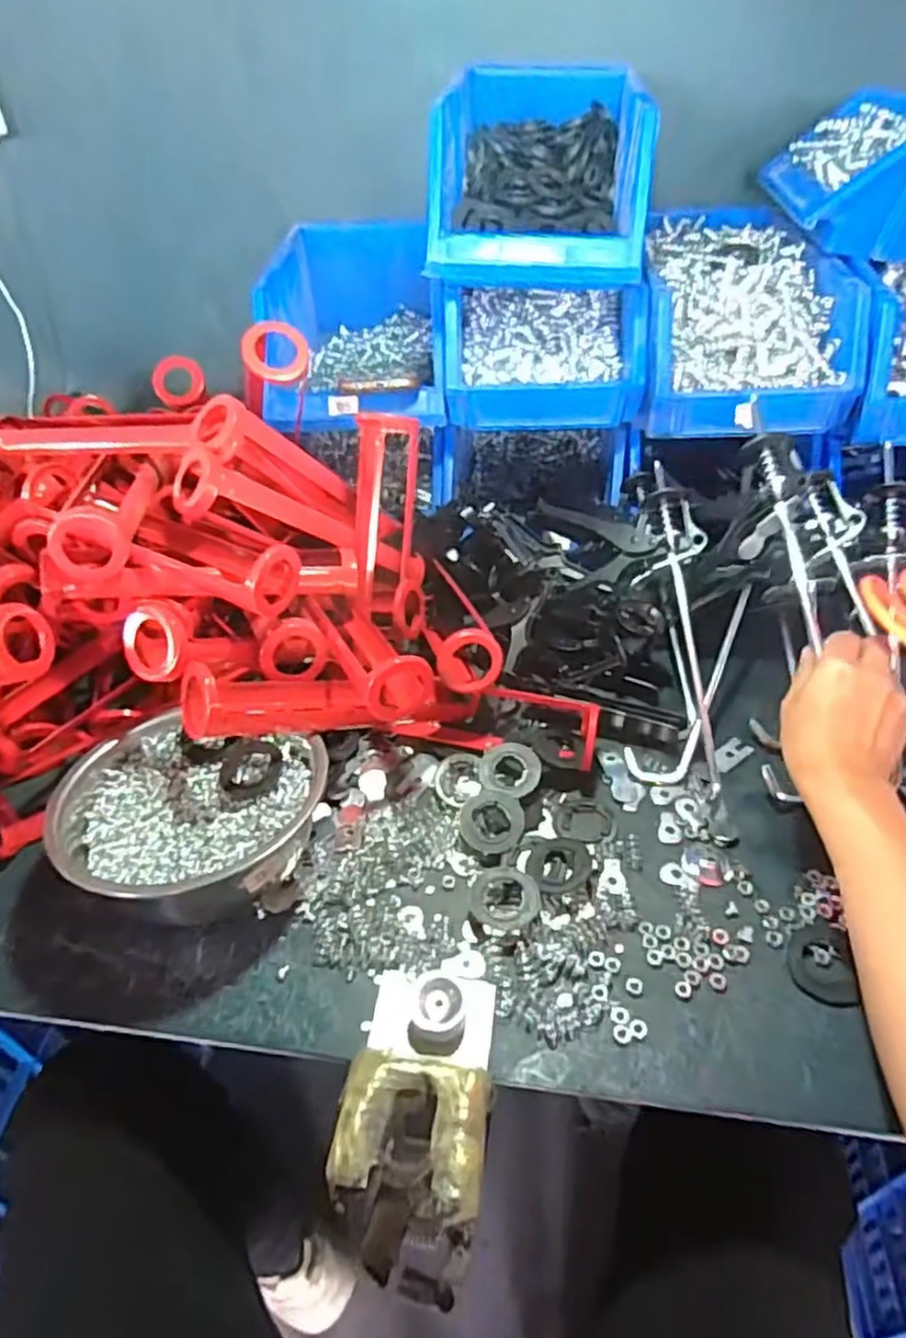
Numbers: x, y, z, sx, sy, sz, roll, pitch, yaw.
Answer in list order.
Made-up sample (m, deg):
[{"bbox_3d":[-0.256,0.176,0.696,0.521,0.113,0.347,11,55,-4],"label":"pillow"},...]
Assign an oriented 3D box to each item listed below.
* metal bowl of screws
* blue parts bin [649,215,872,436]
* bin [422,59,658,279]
[{"bbox_3d":[-0.183,0.109,0.526,0.183,0.077,0.158,5,43,8],"label":"metal bowl of screws"},{"bbox_3d":[0.305,-0.394,0.798,0.202,0.125,0.348,2,42,5],"label":"blue parts bin"},{"bbox_3d":[0.093,-0.509,0.726,0.195,0.118,0.332,4,43,8],"label":"bin"}]

